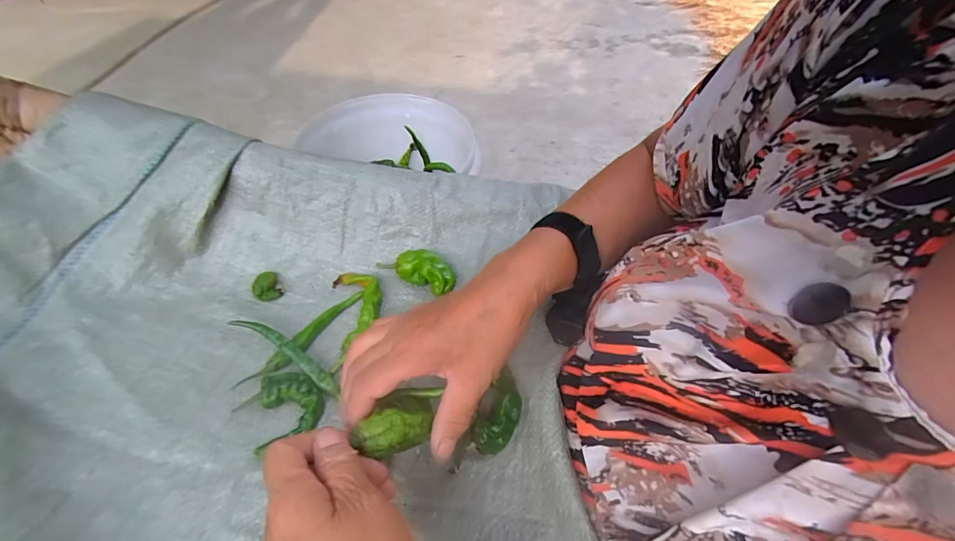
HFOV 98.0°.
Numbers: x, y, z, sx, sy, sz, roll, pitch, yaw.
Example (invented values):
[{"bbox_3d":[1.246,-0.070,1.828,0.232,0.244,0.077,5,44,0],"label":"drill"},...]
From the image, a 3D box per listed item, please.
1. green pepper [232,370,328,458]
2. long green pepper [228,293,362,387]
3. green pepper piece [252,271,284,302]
[{"bbox_3d":[-0.163,0.109,0.341,0.059,0.020,0.062,1,49,-2],"label":"green pepper"},{"bbox_3d":[-0.162,0.061,0.390,0.020,0.011,0.133,31,55,22],"label":"long green pepper"},{"bbox_3d":[-0.214,0.015,0.420,0.024,0.015,0.030,-23,54,-21],"label":"green pepper piece"}]

